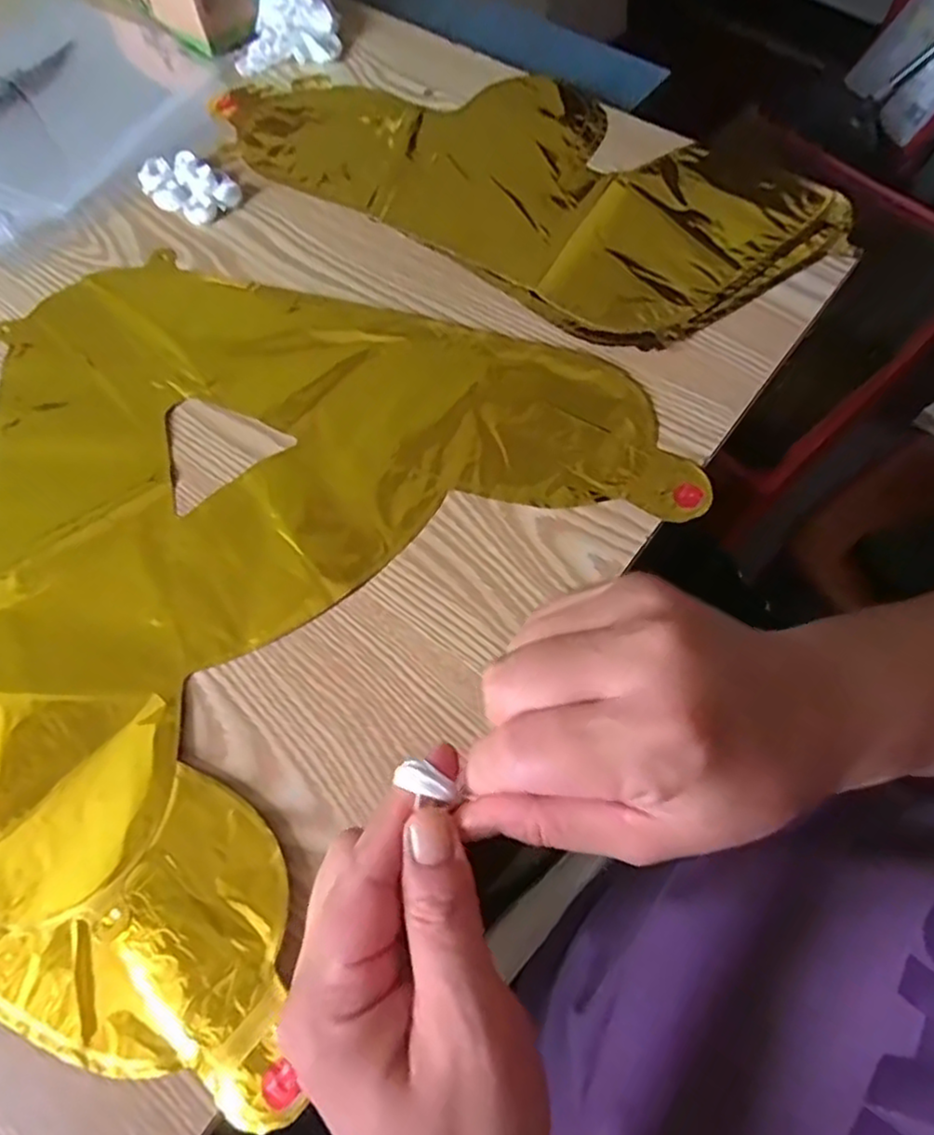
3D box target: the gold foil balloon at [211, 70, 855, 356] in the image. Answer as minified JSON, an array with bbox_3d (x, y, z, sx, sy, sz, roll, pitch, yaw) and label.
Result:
[{"bbox_3d":[0.030,-0.280,0.477,0.413,0.018,0.202,33,70,17],"label":"gold foil balloon"}]

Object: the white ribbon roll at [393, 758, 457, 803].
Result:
[{"bbox_3d":[-0.012,0.064,0.206,0.019,0.005,0.010,24,67,5],"label":"white ribbon roll"}]

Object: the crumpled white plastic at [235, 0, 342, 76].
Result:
[{"bbox_3d":[-0.143,-0.426,0.536,0.083,0.035,0.070,-12,64,-4],"label":"crumpled white plastic"}]

